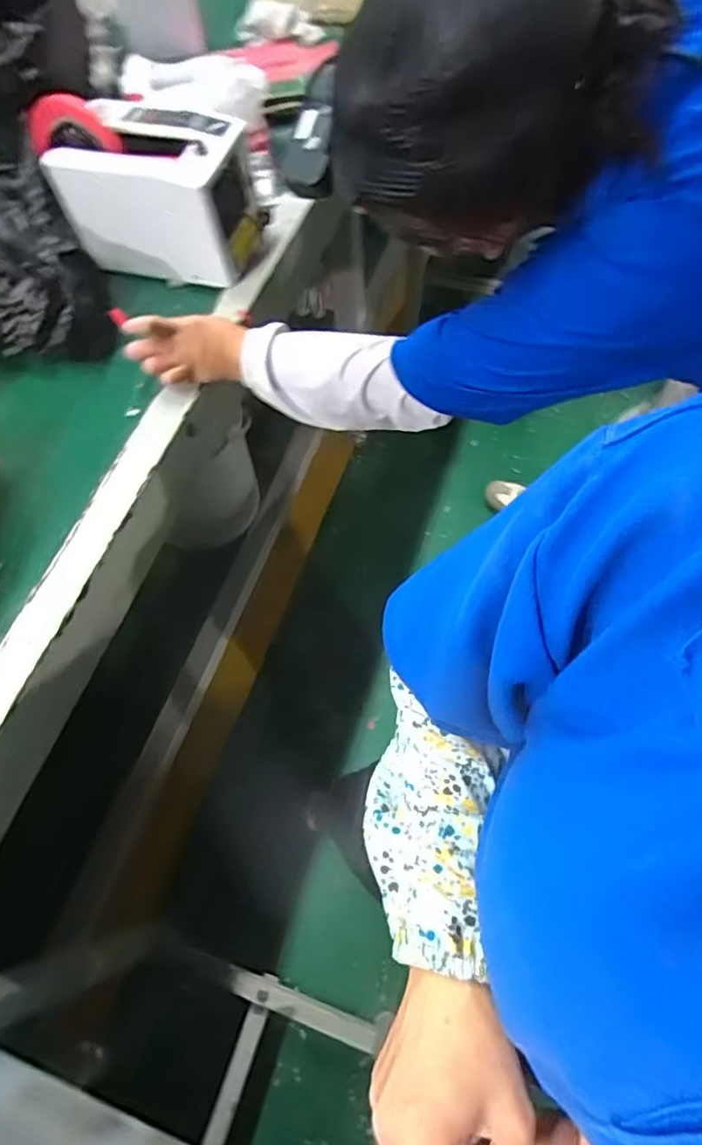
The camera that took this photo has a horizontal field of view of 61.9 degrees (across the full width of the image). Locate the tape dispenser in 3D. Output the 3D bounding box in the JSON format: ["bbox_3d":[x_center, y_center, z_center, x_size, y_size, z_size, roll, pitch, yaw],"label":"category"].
[{"bbox_3d":[-0.259,-0.498,0.760,0.264,0.156,0.137,13,67,8],"label":"tape dispenser"}]

